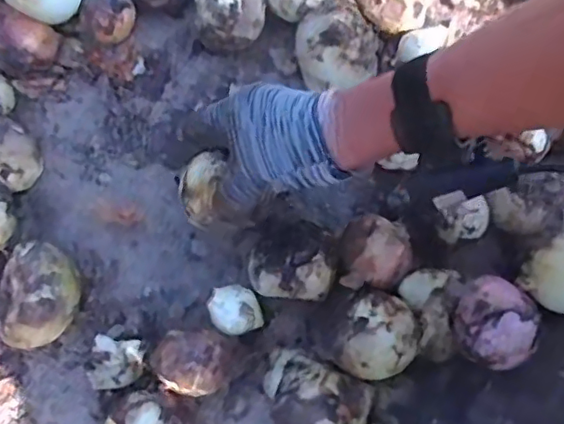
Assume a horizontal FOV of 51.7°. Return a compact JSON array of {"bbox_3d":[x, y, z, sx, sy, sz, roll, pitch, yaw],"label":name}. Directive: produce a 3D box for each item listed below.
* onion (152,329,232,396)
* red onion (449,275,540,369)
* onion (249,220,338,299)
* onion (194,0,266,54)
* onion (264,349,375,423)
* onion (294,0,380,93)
[{"bbox_3d":[-0.065,0.111,0.428,0.059,0.050,0.046,-2,67,0],"label":"onion"},{"bbox_3d":[0.158,0.082,0.434,0.062,0.056,0.066,-1,67,1],"label":"red onion"},{"bbox_3d":[0.009,0.035,0.458,0.065,0.052,0.068,-1,67,1],"label":"onion"},{"bbox_3d":[-0.046,-0.183,0.550,0.066,0.062,0.055,-6,67,-1],"label":"onion"},{"bbox_3d":[0.021,0.138,0.418,0.081,0.053,0.063,25,70,12],"label":"onion"},{"bbox_3d":[0.049,-0.156,0.538,0.073,0.052,0.069,-1,67,1],"label":"onion"}]

